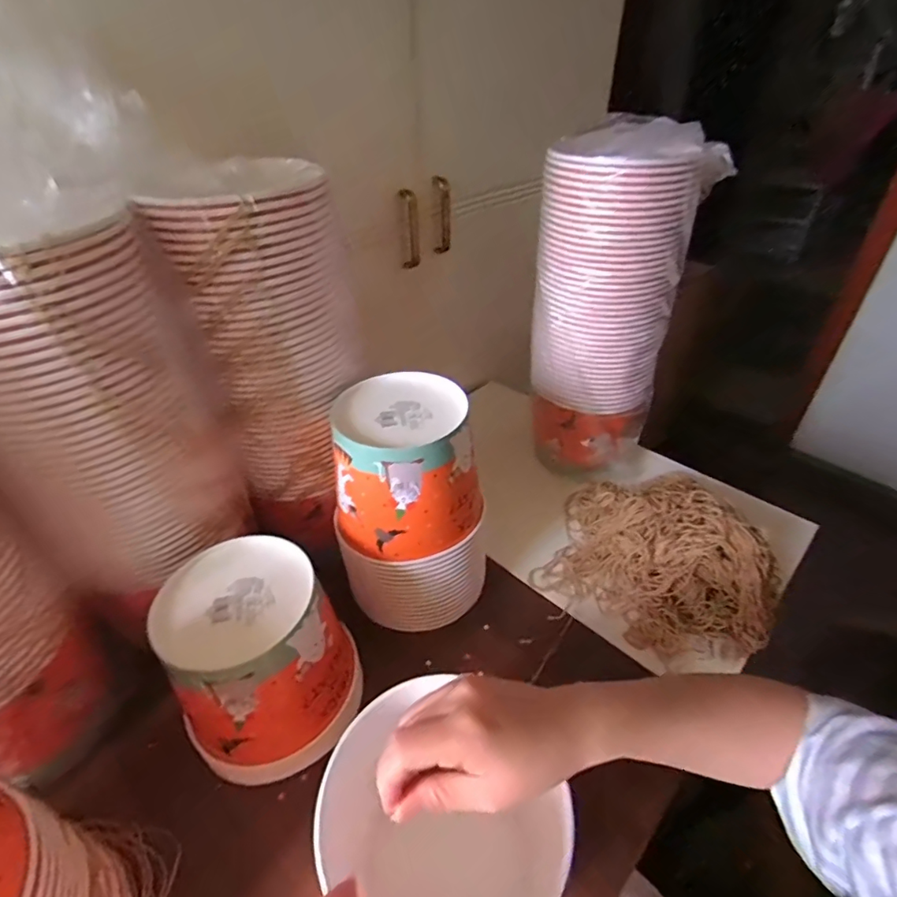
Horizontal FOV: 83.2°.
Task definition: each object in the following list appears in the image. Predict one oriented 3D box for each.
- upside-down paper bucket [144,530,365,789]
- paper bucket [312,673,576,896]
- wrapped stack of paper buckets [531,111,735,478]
[{"bbox_3d":[-0.164,0.182,0.454,0.149,0.142,0.144,-22,43,-24],"label":"upside-down paper bucket"},{"bbox_3d":[0.004,0.294,0.392,0.164,0.175,0.160,-1,39,1],"label":"paper bucket"},{"bbox_3d":[0.202,-0.158,0.645,0.184,0.404,0.145,8,40,11],"label":"wrapped stack of paper buckets"}]

